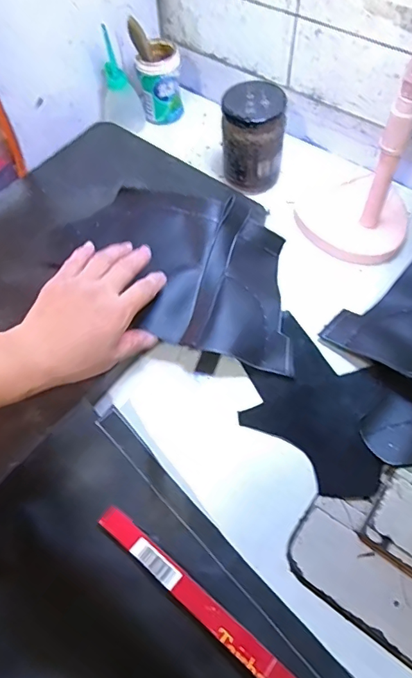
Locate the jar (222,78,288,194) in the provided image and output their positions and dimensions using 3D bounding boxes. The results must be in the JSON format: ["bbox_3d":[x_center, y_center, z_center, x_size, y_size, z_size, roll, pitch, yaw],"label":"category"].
[{"bbox_3d":[0.051,-0.214,0.515,0.063,0.096,0.058,6,60,6],"label":"jar"}]

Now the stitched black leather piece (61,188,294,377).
[{"bbox_3d":[-0.024,-0.071,0.463,0.238,0.037,0.151,16,63,9],"label":"stitched black leather piece"}]

